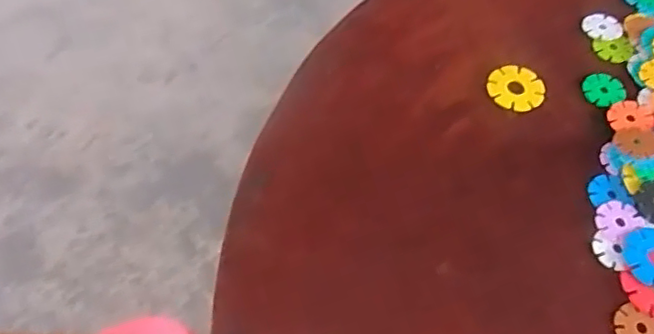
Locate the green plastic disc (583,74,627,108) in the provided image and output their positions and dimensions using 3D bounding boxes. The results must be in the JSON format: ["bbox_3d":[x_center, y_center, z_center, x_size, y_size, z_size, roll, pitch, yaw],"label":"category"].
[{"bbox_3d":[0.219,-0.061,0.461,0.032,0.004,0.032,0,58,-1],"label":"green plastic disc"}]

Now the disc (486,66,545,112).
[{"bbox_3d":[0.149,-0.062,0.460,0.043,0.005,0.039,17,59,10],"label":"disc"}]

